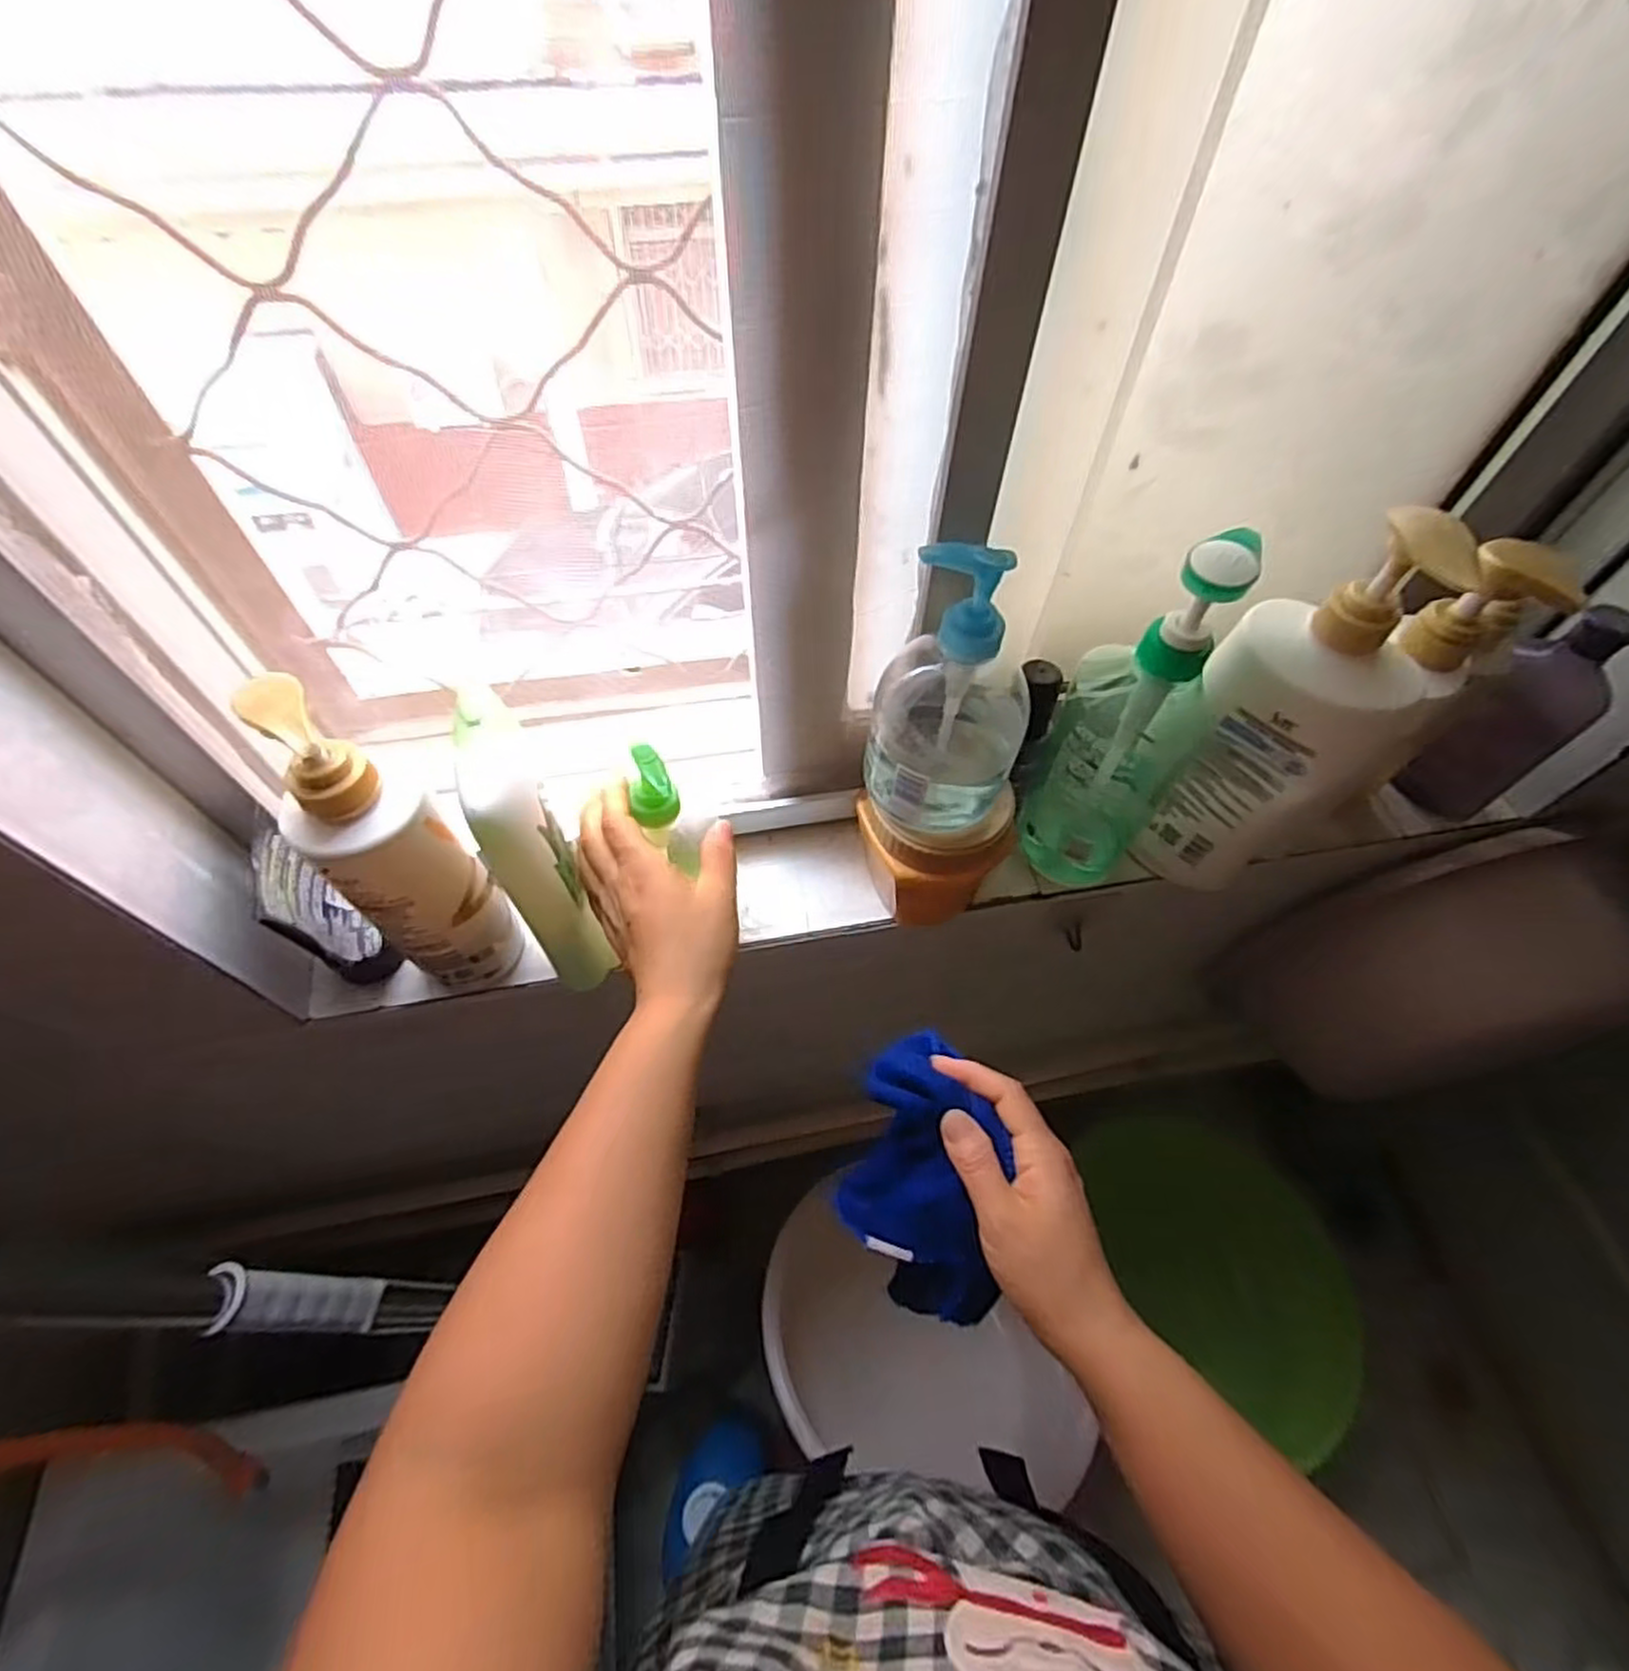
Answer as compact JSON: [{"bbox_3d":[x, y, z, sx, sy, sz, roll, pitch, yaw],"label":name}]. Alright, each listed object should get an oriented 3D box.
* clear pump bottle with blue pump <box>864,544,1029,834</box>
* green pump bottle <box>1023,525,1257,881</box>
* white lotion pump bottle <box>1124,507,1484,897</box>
[{"bbox_3d":[0.079,-0.076,0.408,0.078,0.170,0.092,24,59,13],"label":"clear pump bottle with blue pump"},{"bbox_3d":[0.195,-0.064,0.471,0.080,0.262,0.079,33,62,18],"label":"green pump bottle"},{"bbox_3d":[0.286,-0.070,0.450,0.090,0.264,0.088,-27,62,-19],"label":"white lotion pump bottle"}]

